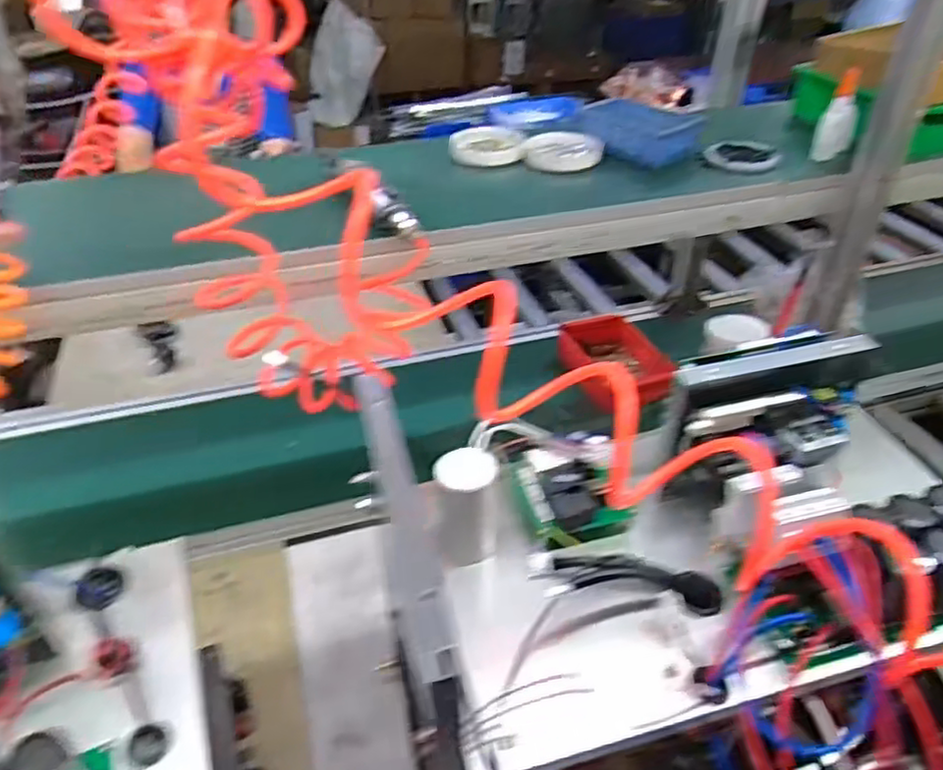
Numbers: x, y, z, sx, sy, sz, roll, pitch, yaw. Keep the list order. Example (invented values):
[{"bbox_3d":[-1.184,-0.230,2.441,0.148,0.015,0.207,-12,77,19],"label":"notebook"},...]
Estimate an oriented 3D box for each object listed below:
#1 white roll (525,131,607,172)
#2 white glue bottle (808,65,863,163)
[{"bbox_3d":[0.128,-0.320,0.960,0.106,0.025,0.092,3,38,4],"label":"white roll"},{"bbox_3d":[0.501,-0.366,0.953,0.044,0.119,0.030,16,41,20],"label":"white glue bottle"}]

